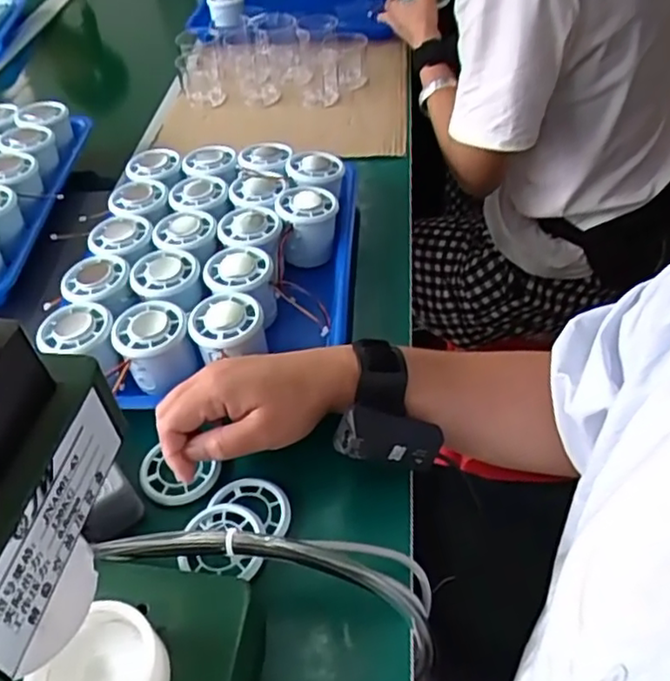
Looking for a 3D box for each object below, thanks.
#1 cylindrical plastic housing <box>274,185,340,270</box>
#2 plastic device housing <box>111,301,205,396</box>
[{"bbox_3d":[-0.025,-0.111,0.607,0.055,0.057,0.060,-9,46,-2],"label":"cylindrical plastic housing"},{"bbox_3d":[-0.140,0.004,0.506,0.054,0.049,0.050,-27,50,-19],"label":"plastic device housing"}]

